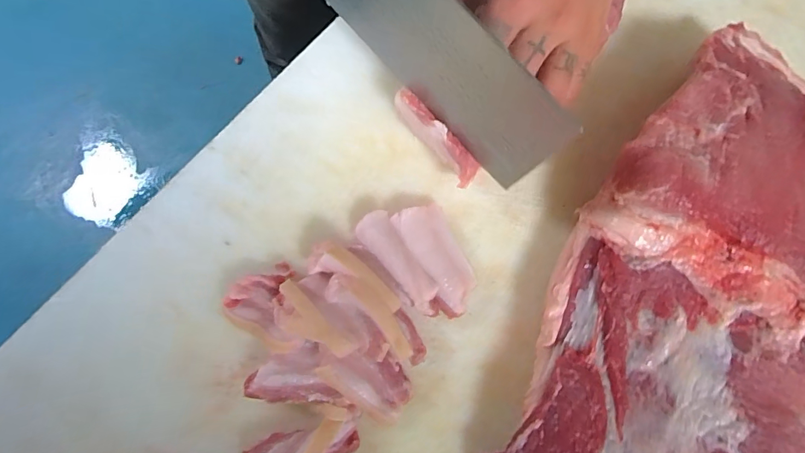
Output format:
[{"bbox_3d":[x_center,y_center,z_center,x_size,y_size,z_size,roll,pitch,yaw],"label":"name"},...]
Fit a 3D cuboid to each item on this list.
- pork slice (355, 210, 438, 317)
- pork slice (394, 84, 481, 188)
[{"bbox_3d":[-0.002,0.025,0.298,0.024,0.014,0.082,-36,81,-8],"label":"pork slice"},{"bbox_3d":[0.025,-0.063,0.307,0.016,0.043,0.078,-38,81,-8],"label":"pork slice"}]

